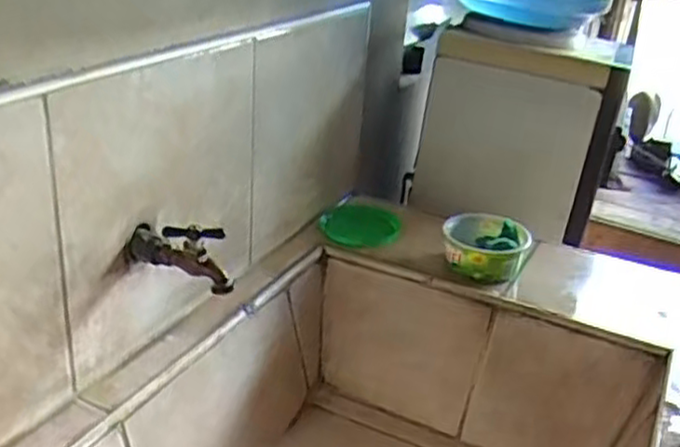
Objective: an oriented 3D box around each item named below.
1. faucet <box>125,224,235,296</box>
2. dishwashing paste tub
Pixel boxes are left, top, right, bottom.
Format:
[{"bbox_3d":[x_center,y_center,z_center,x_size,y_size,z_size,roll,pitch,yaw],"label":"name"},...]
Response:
[{"bbox_3d":[-0.151,0.027,0.715,0.114,0.061,0.042,17,28,24],"label":"faucet"},{"bbox_3d":[0.191,0.031,0.983,0.111,0.048,0.112,8,25,6],"label":"dishwashing paste tub"}]

